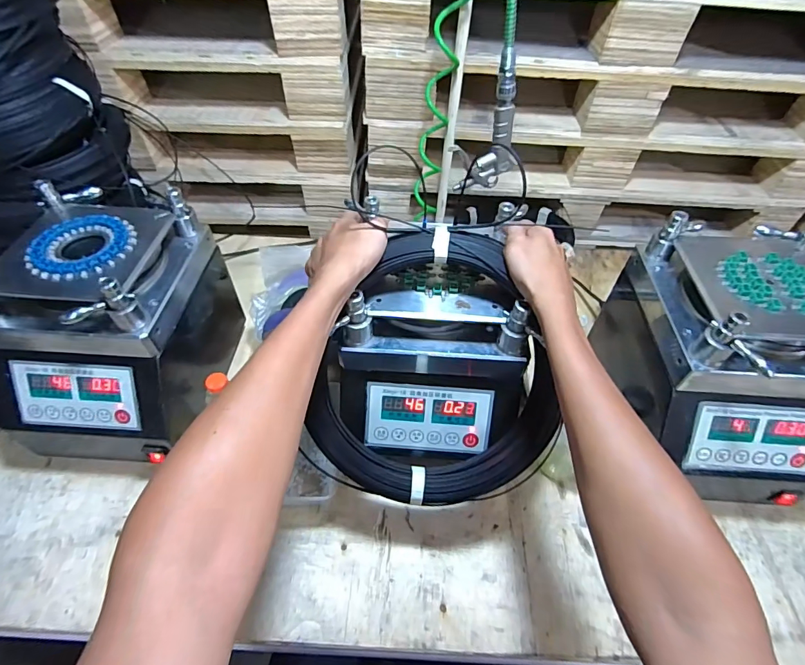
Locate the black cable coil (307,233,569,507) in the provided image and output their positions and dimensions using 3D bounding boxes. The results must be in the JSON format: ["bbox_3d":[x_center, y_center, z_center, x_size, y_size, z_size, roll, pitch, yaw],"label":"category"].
[{"bbox_3d":[0.046,0.043,0.490,0.269,0.308,0.056,12,8,2],"label":"black cable coil"}]

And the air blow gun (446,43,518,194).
[{"bbox_3d":[0.116,-0.273,0.568,0.087,0.168,0.027,-15,53,-13],"label":"air blow gun"}]

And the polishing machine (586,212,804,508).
[{"bbox_3d":[0.424,0.046,0.582,0.220,0.274,0.284,2,51,1],"label":"polishing machine"}]

